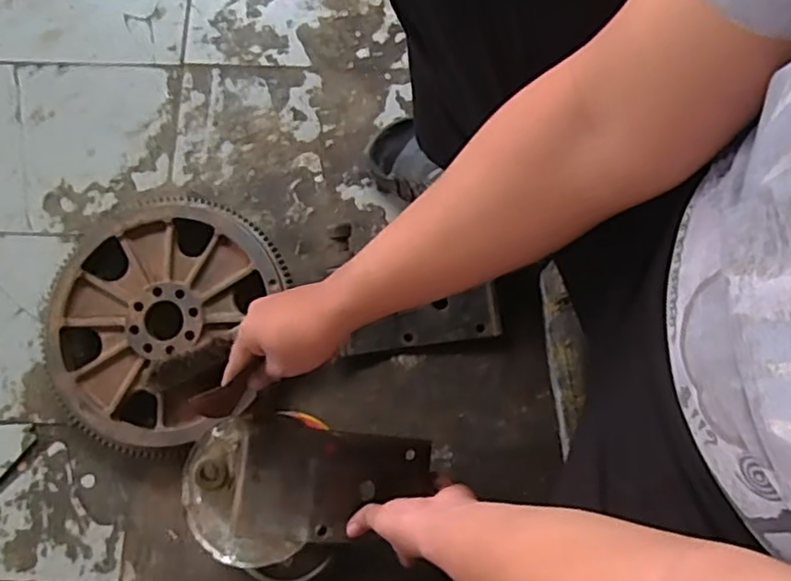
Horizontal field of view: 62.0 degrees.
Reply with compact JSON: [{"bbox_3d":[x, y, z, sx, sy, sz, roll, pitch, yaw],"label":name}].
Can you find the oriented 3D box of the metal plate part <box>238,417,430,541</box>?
[{"bbox_3d":[-0.059,0.193,0.655,0.188,0.008,0.105,10,77,-17],"label":"metal plate part"}]

